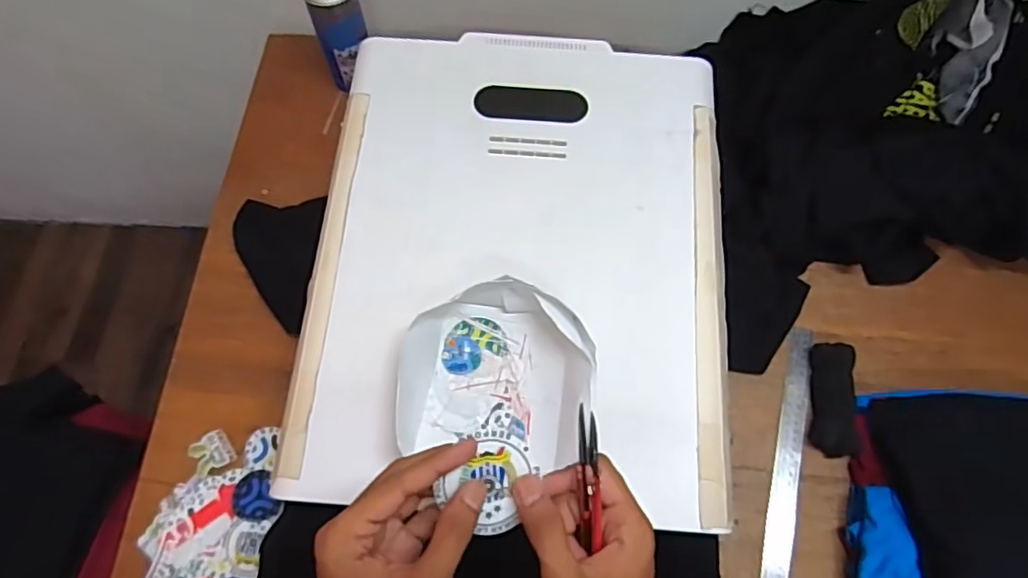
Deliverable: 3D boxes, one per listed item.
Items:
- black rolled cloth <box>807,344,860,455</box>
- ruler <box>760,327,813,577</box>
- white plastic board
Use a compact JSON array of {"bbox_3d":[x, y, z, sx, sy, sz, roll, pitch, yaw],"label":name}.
[{"bbox_3d":[0.370,0.127,0.707,0.044,0.032,0.128,9,68,3],"label":"black rolled cloth"},{"bbox_3d":[0.312,0.196,0.694,0.031,0.006,0.319,11,69,14],"label":"ruler"},{"bbox_3d":[0.007,-0.045,0.610,0.392,0.017,0.495,4,70,2],"label":"white plastic board"}]

